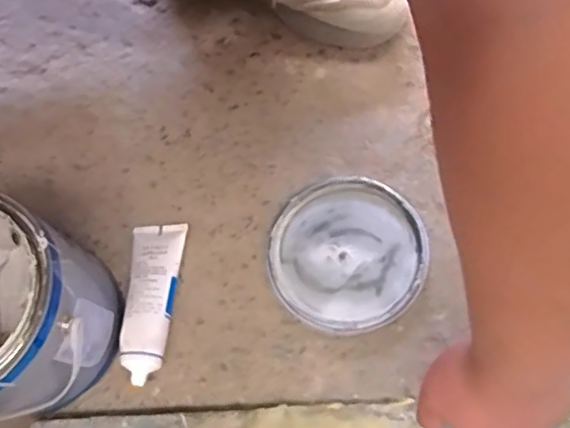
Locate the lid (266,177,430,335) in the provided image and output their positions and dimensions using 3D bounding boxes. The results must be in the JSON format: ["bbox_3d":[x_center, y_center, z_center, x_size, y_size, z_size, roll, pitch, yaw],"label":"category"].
[{"bbox_3d":[0.057,0.037,0.551,0.141,0.017,0.137,-2,71,5],"label":"lid"}]

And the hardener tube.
[{"bbox_3d":[-0.119,0.077,0.537,0.049,0.030,0.143,-2,71,5],"label":"hardener tube"}]

